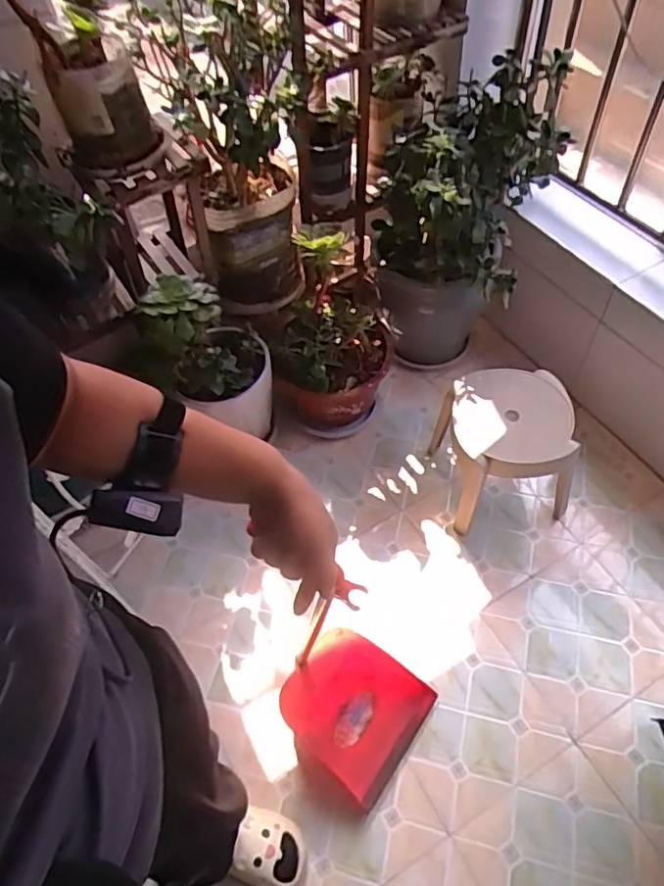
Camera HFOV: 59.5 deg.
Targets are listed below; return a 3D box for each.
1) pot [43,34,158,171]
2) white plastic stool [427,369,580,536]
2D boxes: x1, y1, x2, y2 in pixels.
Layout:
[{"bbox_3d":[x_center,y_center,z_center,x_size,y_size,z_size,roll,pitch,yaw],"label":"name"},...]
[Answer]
[{"bbox_3d":[-0.437,-0.638,1.103,0.159,0.161,0.151,-3,55,4],"label":"pot"},{"bbox_3d":[0.400,0.015,1.365,0.271,0.289,0.268,-7,55,1],"label":"white plastic stool"}]

